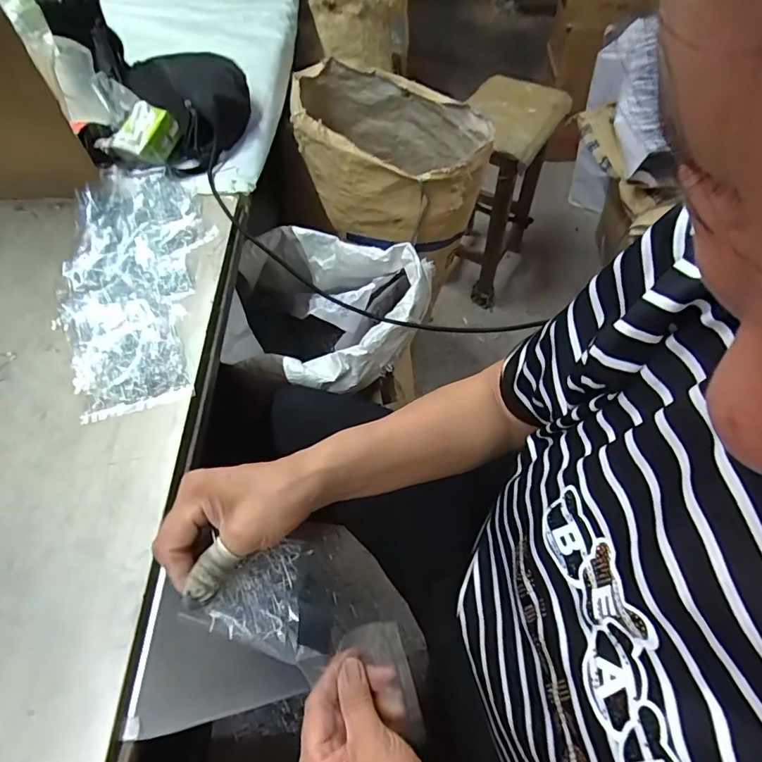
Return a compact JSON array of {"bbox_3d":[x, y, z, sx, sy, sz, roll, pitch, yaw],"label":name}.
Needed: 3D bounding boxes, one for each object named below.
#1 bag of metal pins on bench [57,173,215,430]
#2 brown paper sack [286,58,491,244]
[{"bbox_3d":[-0.262,-0.120,0.519,0.135,0.028,0.343,-12,56,-9],"label":"bag of metal pins on bench"},{"bbox_3d":[0.018,-0.439,0.932,0.348,0.219,0.321,3,54,1],"label":"brown paper sack"}]

